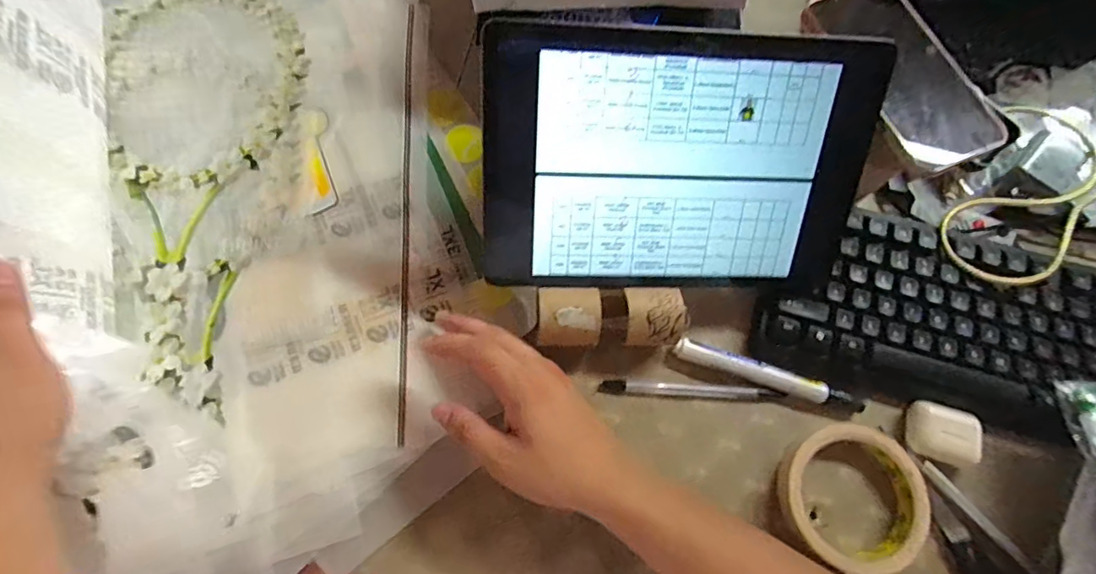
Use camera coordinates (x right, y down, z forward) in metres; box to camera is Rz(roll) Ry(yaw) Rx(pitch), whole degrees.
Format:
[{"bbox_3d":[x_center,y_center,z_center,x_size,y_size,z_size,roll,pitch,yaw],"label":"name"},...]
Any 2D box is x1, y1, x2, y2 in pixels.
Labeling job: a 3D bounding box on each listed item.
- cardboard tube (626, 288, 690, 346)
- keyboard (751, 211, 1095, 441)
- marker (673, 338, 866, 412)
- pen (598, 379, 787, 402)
[{"bbox_3d":[0.076,0.023,0.373,0.042,0.041,0.040,-3,77,-1],"label":"cardboard tube"},{"bbox_3d":[0.371,0.036,0.368,0.413,0.028,0.138,11,80,3],"label":"keyboard"},{"bbox_3d":[0.164,0.065,0.379,0.141,0.012,0.015,18,73,3],"label":"marker"},{"bbox_3d":[0.105,0.077,0.378,0.132,0.009,0.011,4,73,-1],"label":"pen"}]

